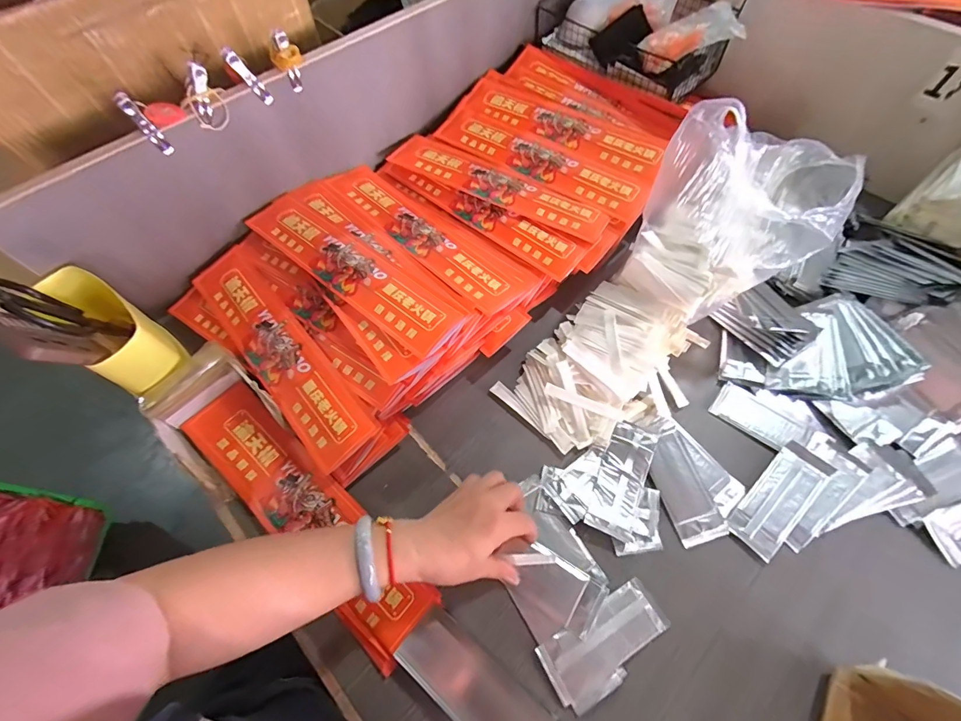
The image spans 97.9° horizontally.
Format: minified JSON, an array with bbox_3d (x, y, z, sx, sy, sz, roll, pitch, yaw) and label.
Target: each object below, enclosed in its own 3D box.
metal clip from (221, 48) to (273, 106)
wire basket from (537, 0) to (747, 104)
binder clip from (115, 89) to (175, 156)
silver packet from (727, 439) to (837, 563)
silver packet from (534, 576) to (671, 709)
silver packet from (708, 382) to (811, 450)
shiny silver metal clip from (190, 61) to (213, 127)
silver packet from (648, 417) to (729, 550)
[{"bbox_3d":[-0.261,-0.316,0.468,0.013,0.074,0.014,25,87,14],"label":"metal clip"},{"bbox_3d":[0.250,-0.526,0.657,0.295,0.077,0.160,41,71,20],"label":"wire basket"},{"bbox_3d":[-0.348,-0.243,0.437,0.016,0.063,0.019,-38,68,-16],"label":"binder clip"},{"bbox_3d":[0.318,0.145,0.442,0.131,0.007,0.049,-40,68,-17],"label":"silver packet"},{"bbox_3d":[0.114,0.256,0.385,0.120,0.004,0.049,-29,65,-12],"label":"silver packet"},{"bbox_3d":[0.327,0.068,0.488,0.100,0.005,0.049,35,69,18],"label":"silver packet"},{"bbox_3d":[-0.300,-0.286,0.449,0.013,0.058,0.020,31,41,16],"label":"shiny silver metal clip"},{"bbox_3d":[0.213,0.131,0.450,0.052,0.009,0.120,-15,63,-6],"label":"silver packet"}]

